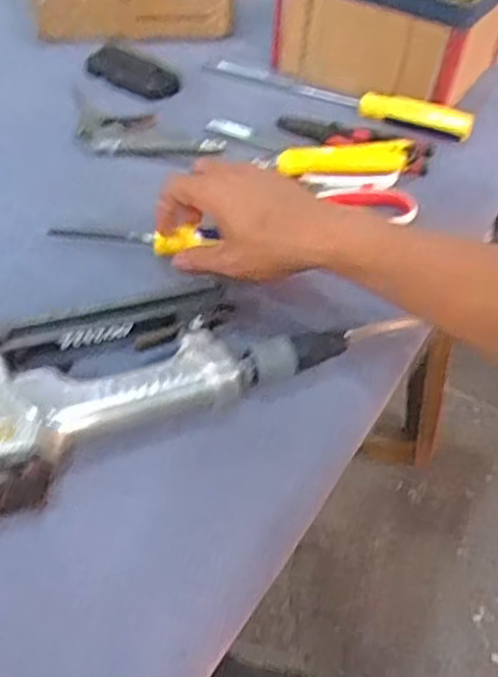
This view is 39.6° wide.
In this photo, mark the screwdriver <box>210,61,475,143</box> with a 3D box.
[{"bbox_3d":[0.093,-0.259,0.726,0.280,0.027,0.032,22,46,18],"label":"screwdriver"}]

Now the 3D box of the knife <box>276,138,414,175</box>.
[{"bbox_3d":[0.086,-0.166,0.630,0.123,0.019,0.033,-7,45,-13],"label":"knife"}]

